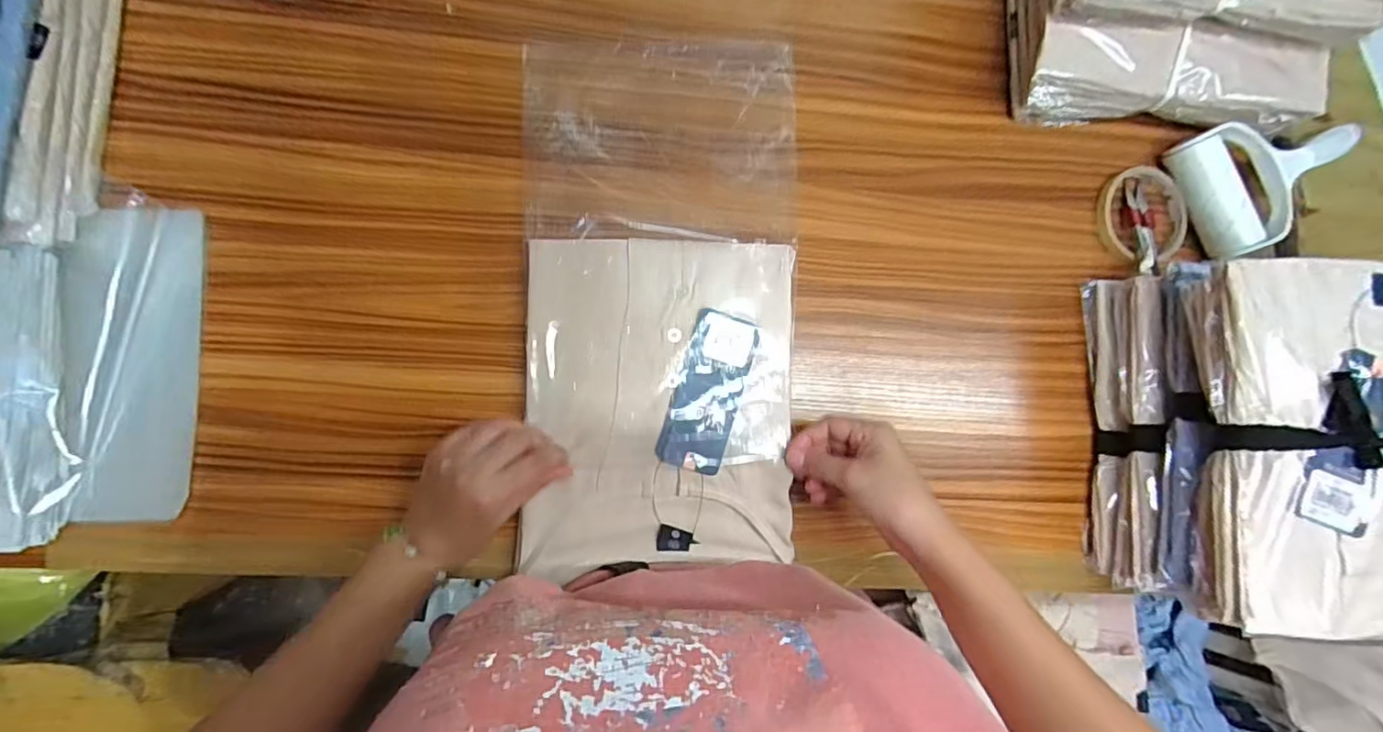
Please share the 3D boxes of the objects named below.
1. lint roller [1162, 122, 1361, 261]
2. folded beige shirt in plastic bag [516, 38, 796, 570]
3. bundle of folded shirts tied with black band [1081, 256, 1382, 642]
[{"bbox_3d":[0.514,-0.175,0.526,0.150,0.043,0.110,-27,88,-8],"label":"lint roller"},{"bbox_3d":[-0.025,-0.062,0.464,0.211,0.038,0.434,-1,87,-6],"label":"folded beige shirt in plastic bag"},{"bbox_3d":[0.455,0.057,0.460,0.203,0.147,0.257,3,85,-6],"label":"bundle of folded shirts tied with black band"}]

